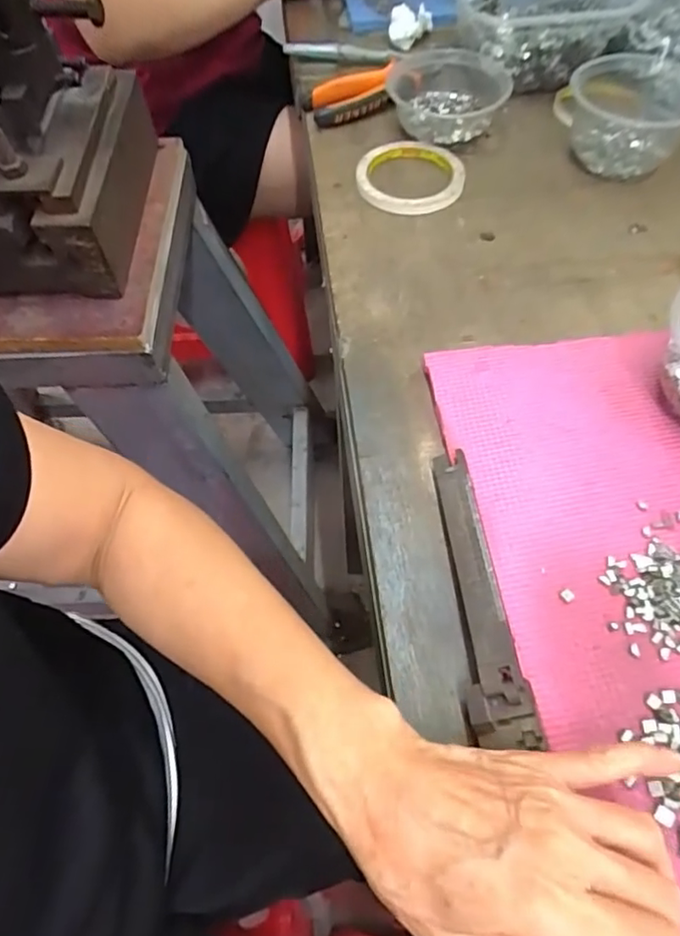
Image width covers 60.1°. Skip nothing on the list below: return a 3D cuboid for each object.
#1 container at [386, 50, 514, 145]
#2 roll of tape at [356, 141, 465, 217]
[{"bbox_3d":[0.104,-0.365,0.580,0.117,0.041,0.118,-2,58,3],"label":"container"},{"bbox_3d":[0.065,-0.268,0.540,0.095,0.015,0.093,-2,58,3],"label":"roll of tape"}]

